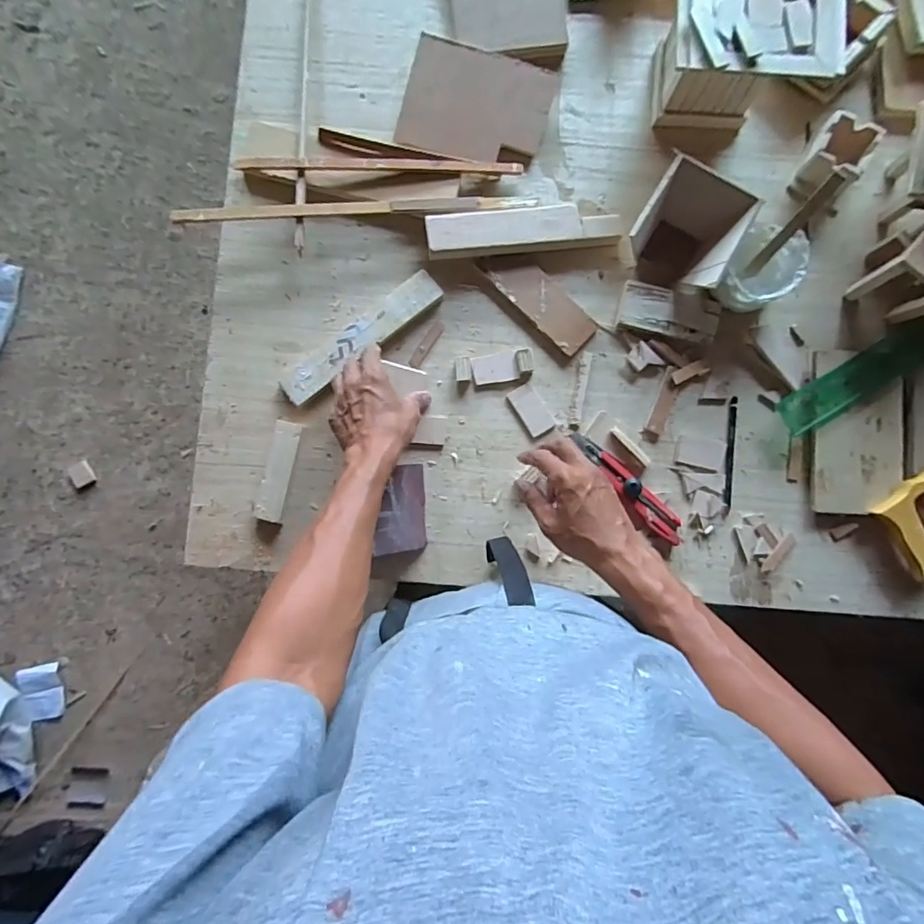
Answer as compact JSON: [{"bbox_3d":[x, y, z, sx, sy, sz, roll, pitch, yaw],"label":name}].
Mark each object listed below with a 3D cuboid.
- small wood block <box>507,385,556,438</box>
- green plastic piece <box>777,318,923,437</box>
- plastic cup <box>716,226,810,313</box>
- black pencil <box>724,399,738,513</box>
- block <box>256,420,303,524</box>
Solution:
[{"bbox_3d":[0.083,-0.062,0.607,0.033,0.005,0.061,-33,87,-3],"label":"small wood block"},{"bbox_3d":[0.487,-0.107,0.607,0.230,0.021,0.050,-30,86,-2],"label":"green plastic piece"},{"bbox_3d":[0.345,-0.223,0.591,0.083,0.062,0.090,0,86,0],"label":"plastic cup"},{"bbox_3d":[0.322,-0.009,0.606,0.010,0.005,0.139,7,86,0],"label":"black pencil"},{"bbox_3d":[-0.212,0.012,0.588,0.029,0.025,0.115,12,86,1],"label":"block"}]

